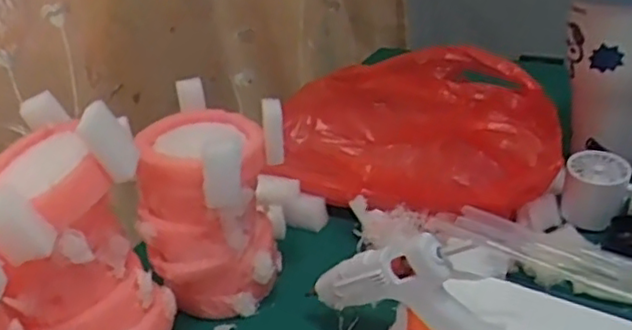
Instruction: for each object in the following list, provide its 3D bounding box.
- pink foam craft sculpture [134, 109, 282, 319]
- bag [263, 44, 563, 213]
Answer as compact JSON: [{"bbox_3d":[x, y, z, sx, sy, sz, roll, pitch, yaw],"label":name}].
[{"bbox_3d":[-0.088,0.038,0.577,0.100,0.166,0.104,-6,33,4],"label":"pink foam craft sculpture"},{"bbox_3d":[0.087,-0.036,0.664,0.310,0.103,0.125,13,39,29],"label":"bag"}]

